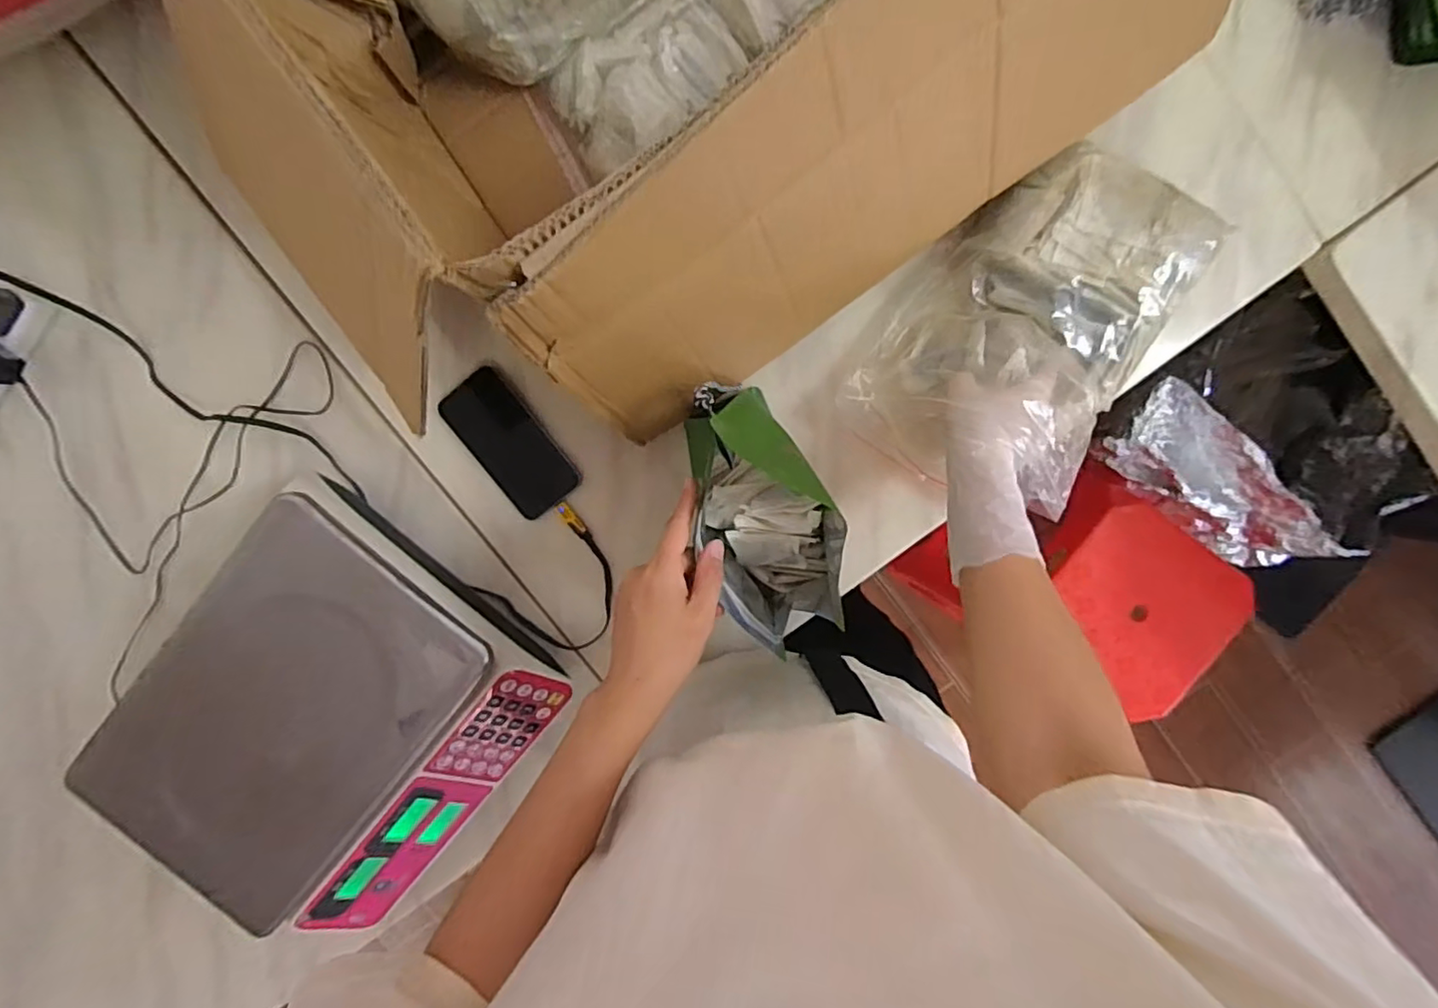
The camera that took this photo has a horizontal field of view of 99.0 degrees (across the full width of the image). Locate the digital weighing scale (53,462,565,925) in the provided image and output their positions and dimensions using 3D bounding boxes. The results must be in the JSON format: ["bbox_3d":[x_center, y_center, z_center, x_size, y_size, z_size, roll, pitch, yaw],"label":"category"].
[{"bbox_3d":[-0.353,0.207,0.581,0.304,0.118,0.348,38,96,-3],"label":"digital weighing scale"}]

